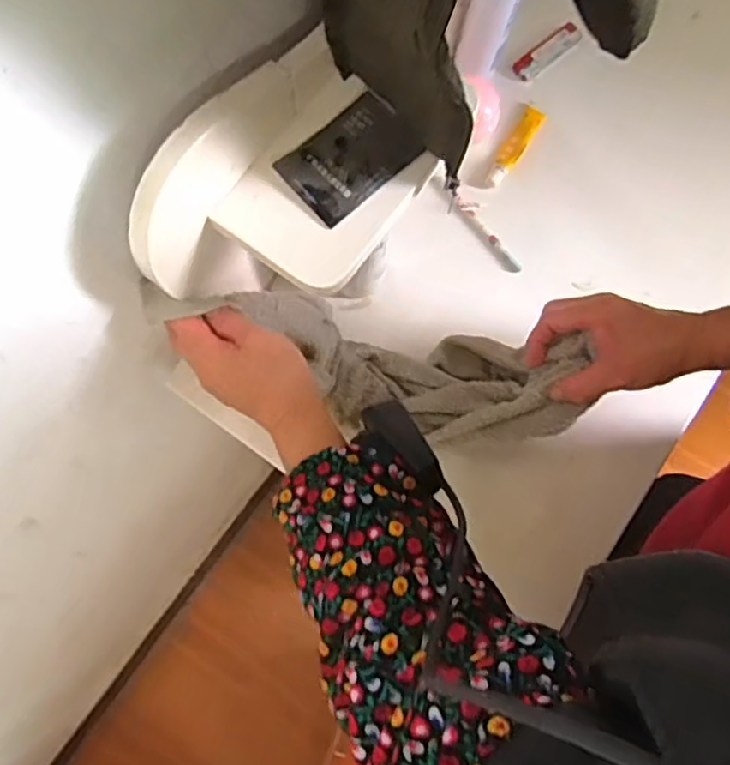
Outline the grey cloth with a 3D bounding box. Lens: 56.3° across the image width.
[{"bbox_3d":[-0.001,-0.020,0.546,0.325,0.101,0.088,16,74,-5],"label":"grey cloth"}]

